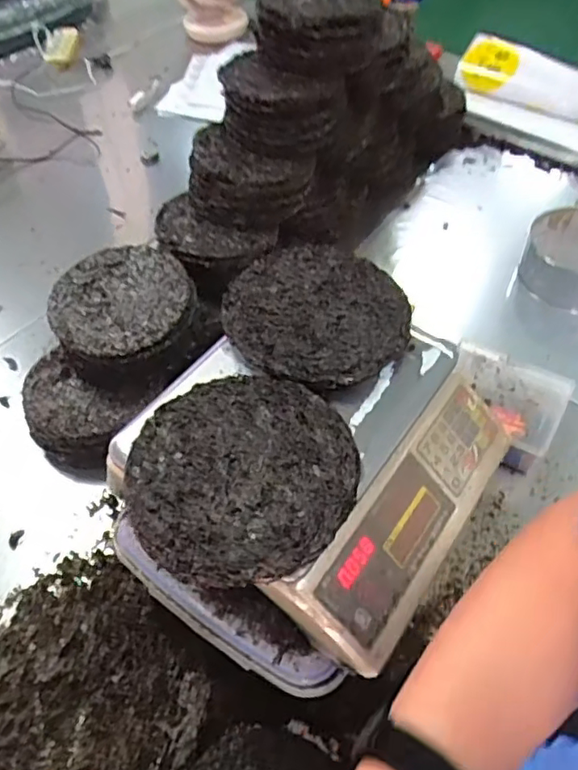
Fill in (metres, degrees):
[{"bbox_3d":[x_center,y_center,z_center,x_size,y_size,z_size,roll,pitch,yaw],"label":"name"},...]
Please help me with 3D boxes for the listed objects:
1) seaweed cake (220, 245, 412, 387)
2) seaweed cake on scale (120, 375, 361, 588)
[{"bbox_3d":[0.029,-0.084,0.672,0.202,0.041,0.202,-1,50,1],"label":"seaweed cake"},{"bbox_3d":[-0.044,0.077,0.541,0.198,0.022,0.205,-1,50,1],"label":"seaweed cake on scale"}]

